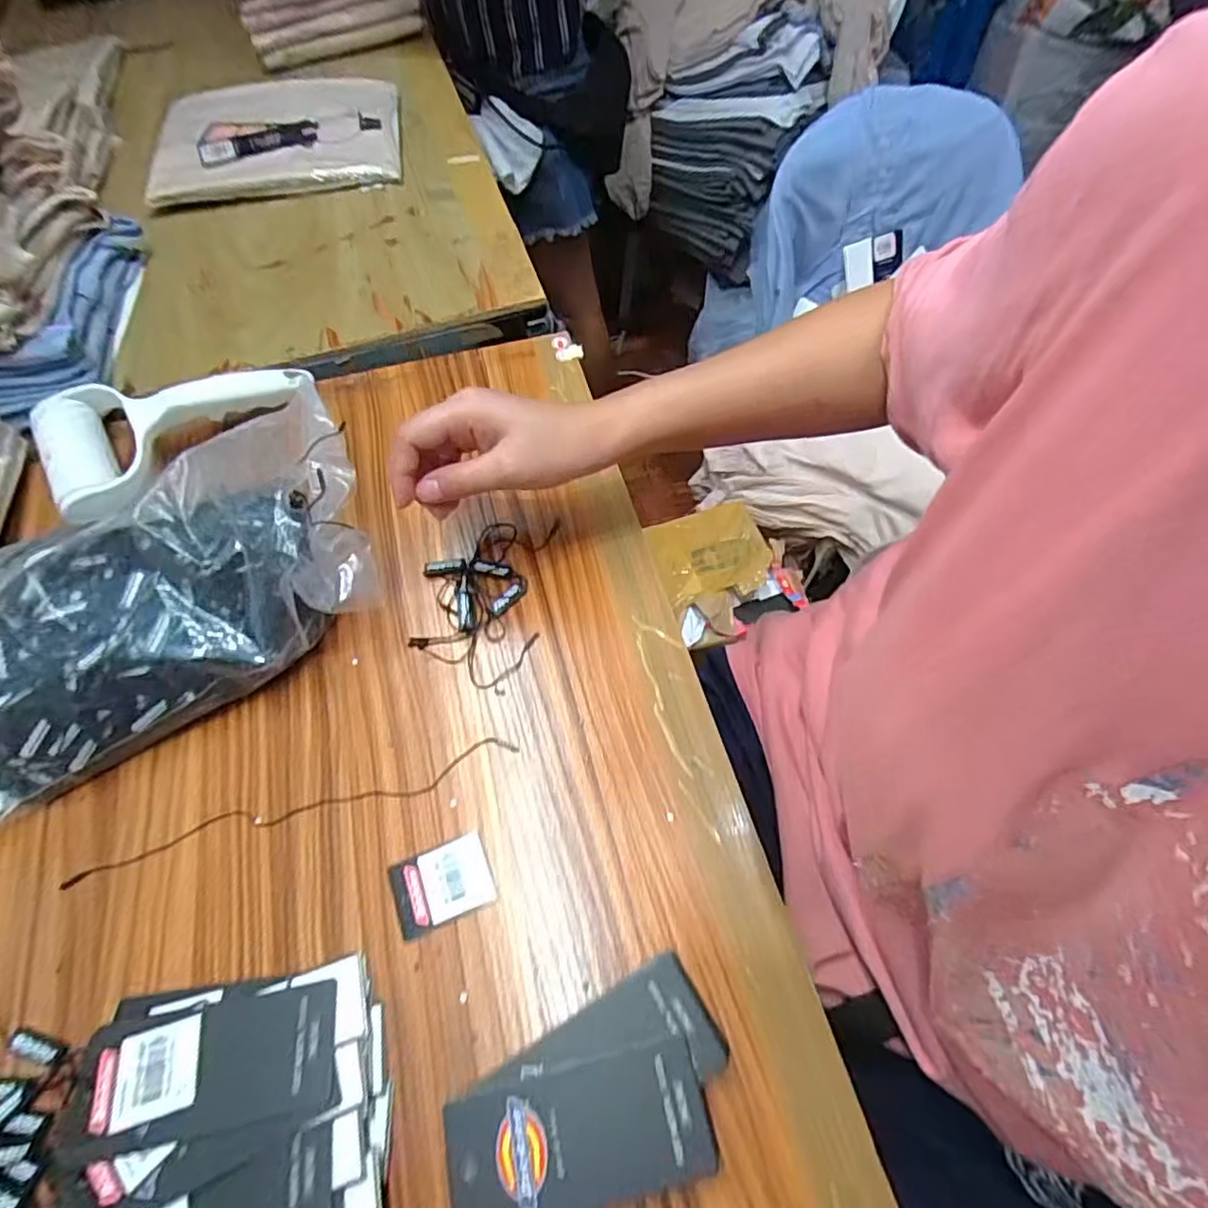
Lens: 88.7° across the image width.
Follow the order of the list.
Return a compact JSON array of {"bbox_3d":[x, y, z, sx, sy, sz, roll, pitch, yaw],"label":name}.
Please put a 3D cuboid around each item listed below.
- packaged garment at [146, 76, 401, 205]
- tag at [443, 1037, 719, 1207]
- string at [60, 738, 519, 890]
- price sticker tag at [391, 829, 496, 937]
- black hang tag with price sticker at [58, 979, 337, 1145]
[{"bbox_3d":[-0.348,-0.515,0.667,0.241,0.035,0.217,-10,62,-4],"label":"packaged garment"},{"bbox_3d":[-0.011,0.223,0.259,0.107,0.004,0.049,-12,60,-5],"label":"tag"},{"bbox_3d":[-0.170,0.114,0.344,0.244,0.004,0.020,-15,62,-7],"label":"string"},{"bbox_3d":[-0.085,0.147,0.325,0.050,0.004,0.036,-20,63,-9],"label":"price sticker tag"},{"bbox_3d":[-0.180,0.209,0.280,0.111,0.006,0.049,-7,50,-8],"label":"black hang tag with price sticker"}]

